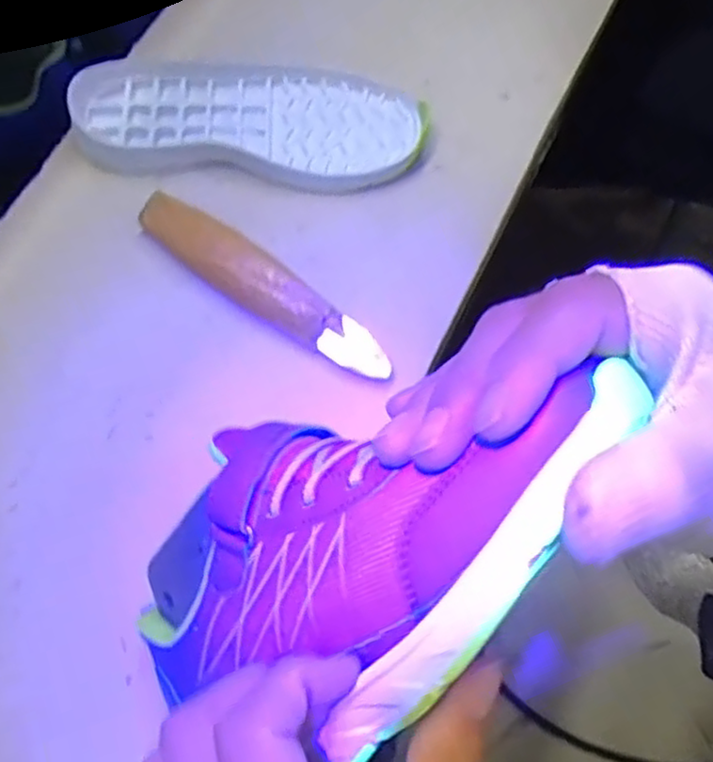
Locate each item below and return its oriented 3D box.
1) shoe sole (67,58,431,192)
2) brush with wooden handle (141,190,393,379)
[{"bbox_3d":[-0.064,-0.157,0.418,0.205,0.021,0.079,5,70,-1],"label":"shoe sole"},{"bbox_3d":[-0.050,-0.052,0.383,0.161,0.021,0.028,35,73,10],"label":"brush with wooden handle"}]

